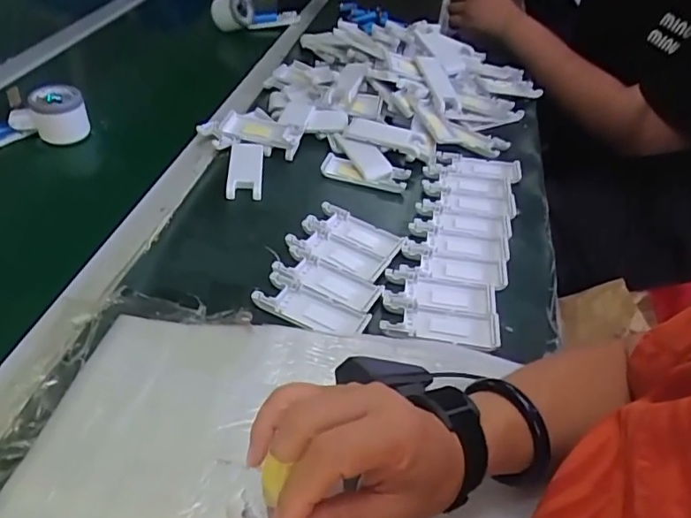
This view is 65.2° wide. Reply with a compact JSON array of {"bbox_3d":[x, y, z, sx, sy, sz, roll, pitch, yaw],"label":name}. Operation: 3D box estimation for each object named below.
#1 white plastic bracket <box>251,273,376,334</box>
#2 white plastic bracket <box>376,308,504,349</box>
[{"bbox_3d":[-0.030,0.042,0.488,0.101,0.009,0.041,20,44,16],"label":"white plastic bracket"},{"bbox_3d":[0.085,0.060,0.480,0.103,0.008,0.042,8,42,3],"label":"white plastic bracket"}]

